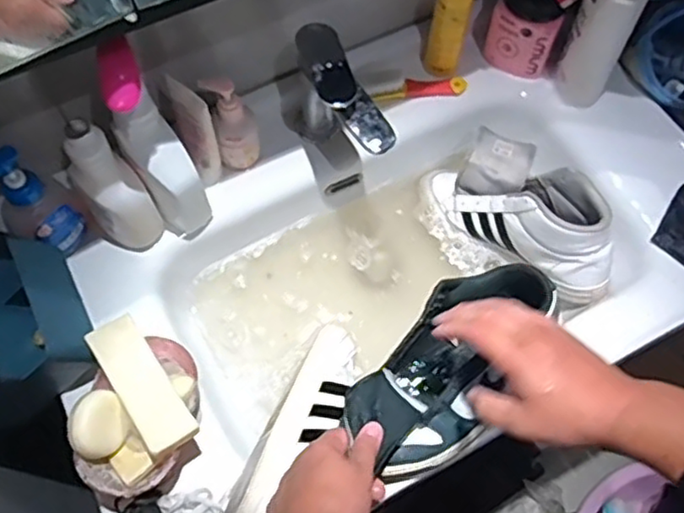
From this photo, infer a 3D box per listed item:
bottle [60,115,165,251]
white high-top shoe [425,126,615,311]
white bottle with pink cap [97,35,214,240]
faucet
[{"bbox_3d":[-0.243,-0.070,0.709,0.063,0.184,0.056,-34,69,-15],"label":"bottle"},{"bbox_3d":[0.230,-0.058,0.824,0.127,0.123,0.261,-33,69,-15],"label":"white high-top shoe"},{"bbox_3d":[-0.192,-0.111,0.684,0.056,0.255,0.074,-35,69,-16],"label":"white bottle with pink cap"},{"bbox_3d":[-0.011,-0.163,0.766,0.052,0.164,0.175,-28,68,-13],"label":"faucet"}]

